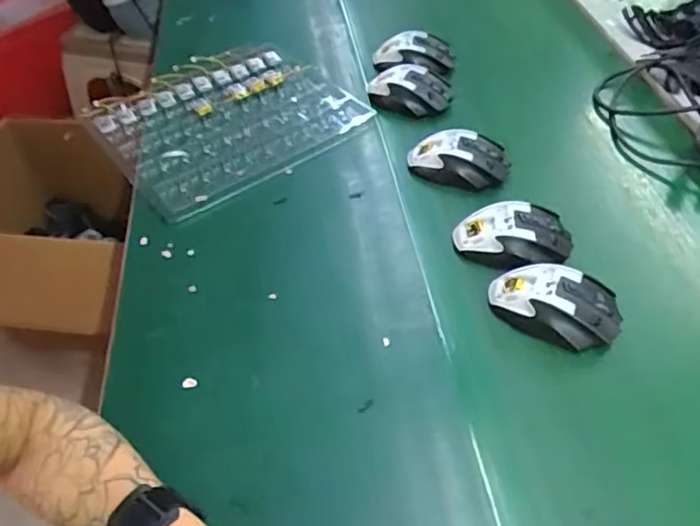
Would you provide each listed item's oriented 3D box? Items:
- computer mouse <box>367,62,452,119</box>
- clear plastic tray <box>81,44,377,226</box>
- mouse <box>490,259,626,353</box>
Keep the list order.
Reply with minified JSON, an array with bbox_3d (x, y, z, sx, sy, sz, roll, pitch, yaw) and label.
[{"bbox_3d":[0.080,-0.239,0.804,0.116,0.033,0.071,0,48,3],"label":"computer mouse"},{"bbox_3d":[-0.159,-0.187,0.768,0.300,0.019,0.268,-32,54,-23],"label":"clear plastic tray"},{"bbox_3d":[0.191,0.036,0.549,0.113,0.032,0.071,13,50,14],"label":"mouse"}]

